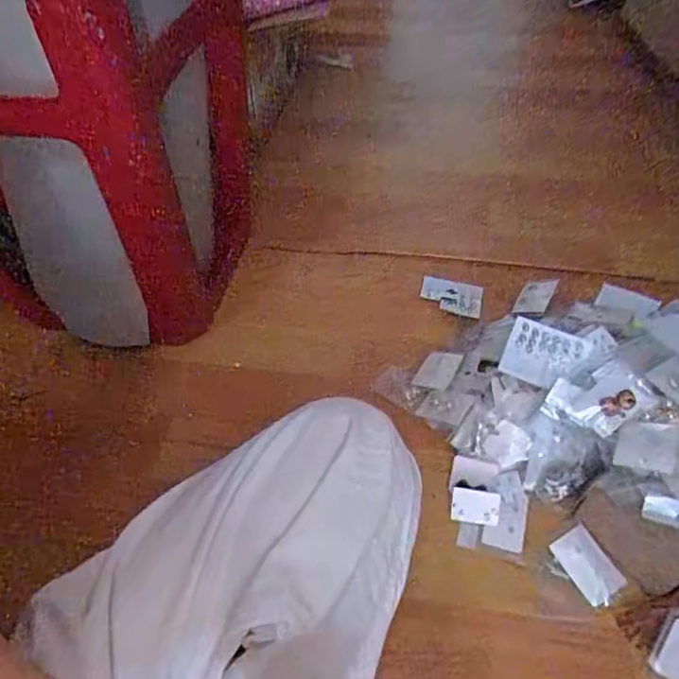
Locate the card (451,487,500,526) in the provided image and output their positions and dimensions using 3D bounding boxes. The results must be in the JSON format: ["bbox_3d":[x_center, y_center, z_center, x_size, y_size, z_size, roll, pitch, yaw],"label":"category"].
[{"bbox_3d":[0.143,0.176,0.574,0.048,0.004,0.034,4,79,18],"label":"card"}]

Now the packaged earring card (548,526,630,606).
[{"bbox_3d":[0.249,0.224,0.543,0.047,0.012,0.065,-22,59,-22],"label":"packaged earring card"}]

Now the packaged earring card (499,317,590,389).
[{"bbox_3d":[0.226,0.018,0.605,0.080,0.008,0.065,22,96,16],"label":"packaged earring card"}]

